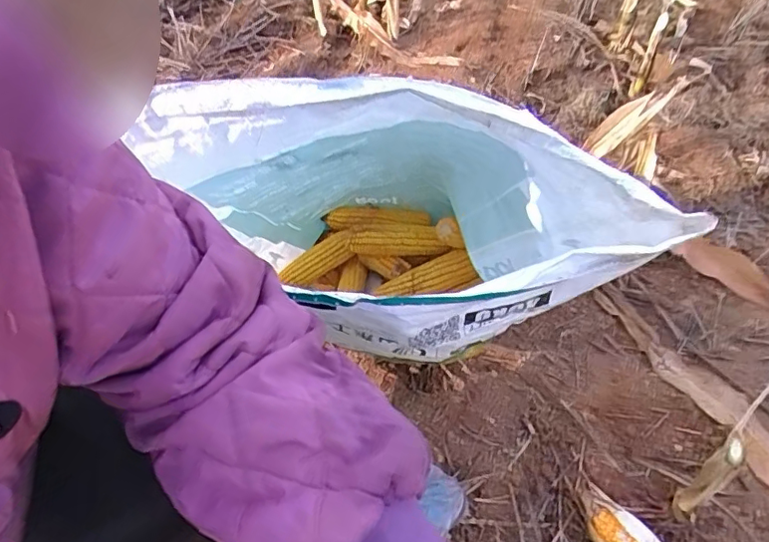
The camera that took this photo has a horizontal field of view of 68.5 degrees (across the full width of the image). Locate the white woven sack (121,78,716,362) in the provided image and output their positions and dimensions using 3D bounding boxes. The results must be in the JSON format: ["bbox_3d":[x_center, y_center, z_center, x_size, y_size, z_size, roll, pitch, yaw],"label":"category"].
[{"bbox_3d":[0.029,-0.053,0.696,0.344,0.191,0.715,6,6,2],"label":"white woven sack"}]

